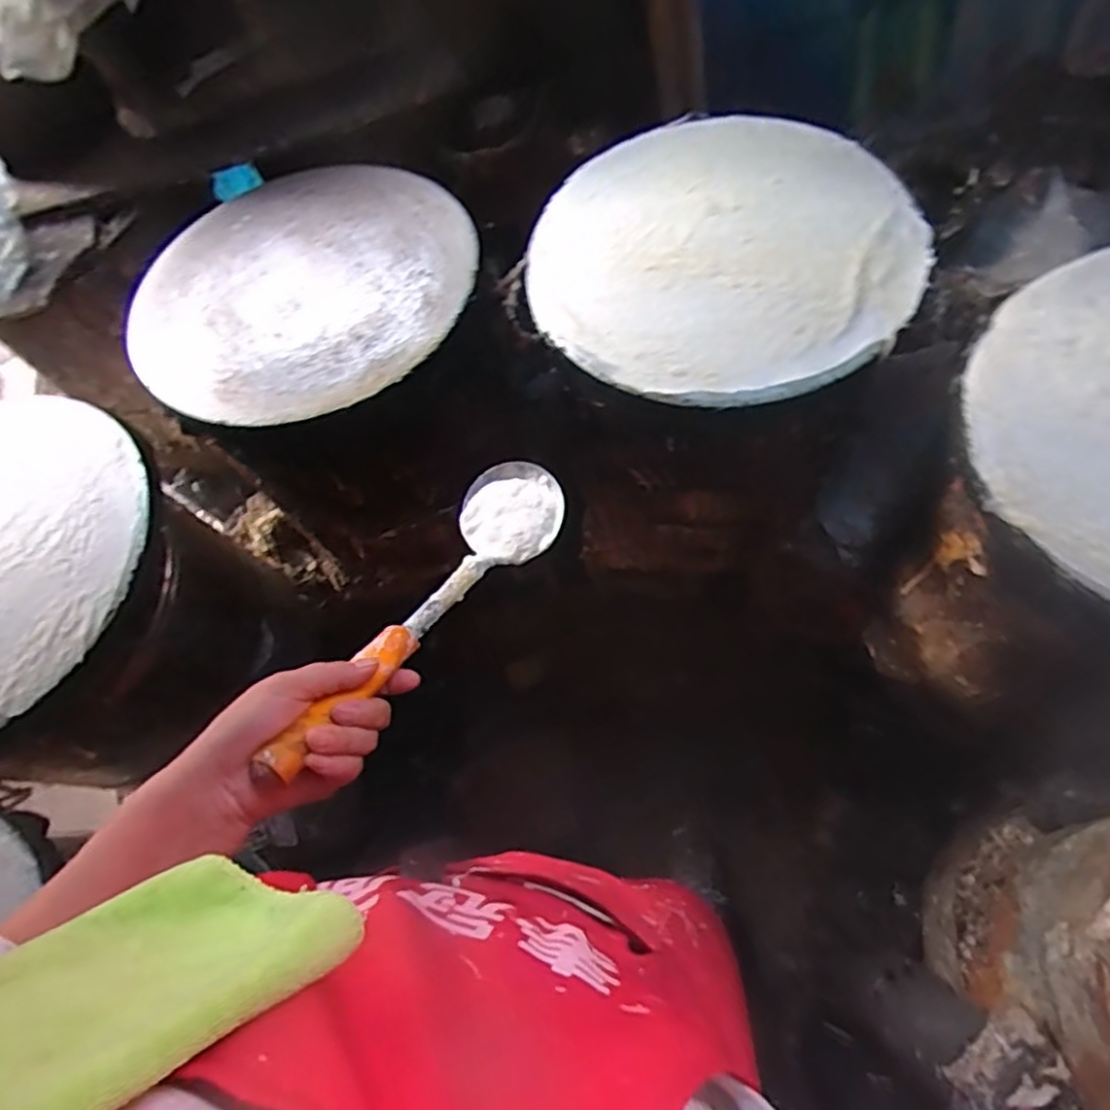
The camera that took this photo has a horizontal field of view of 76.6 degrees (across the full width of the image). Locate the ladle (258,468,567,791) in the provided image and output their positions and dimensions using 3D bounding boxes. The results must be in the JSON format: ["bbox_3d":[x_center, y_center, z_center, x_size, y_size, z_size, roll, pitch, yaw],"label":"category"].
[{"bbox_3d":[-0.095,0.026,0.543,0.095,0.059,0.361,21,35,12],"label":"ladle"}]

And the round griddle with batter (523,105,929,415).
[{"bbox_3d":[0.165,-0.311,0.707,0.365,0.043,0.373,-1,64,1],"label":"round griddle with batter"}]

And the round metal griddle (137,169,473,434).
[{"bbox_3d":[-0.265,-0.293,0.755,0.347,0.024,0.363,-1,64,1],"label":"round metal griddle"}]

